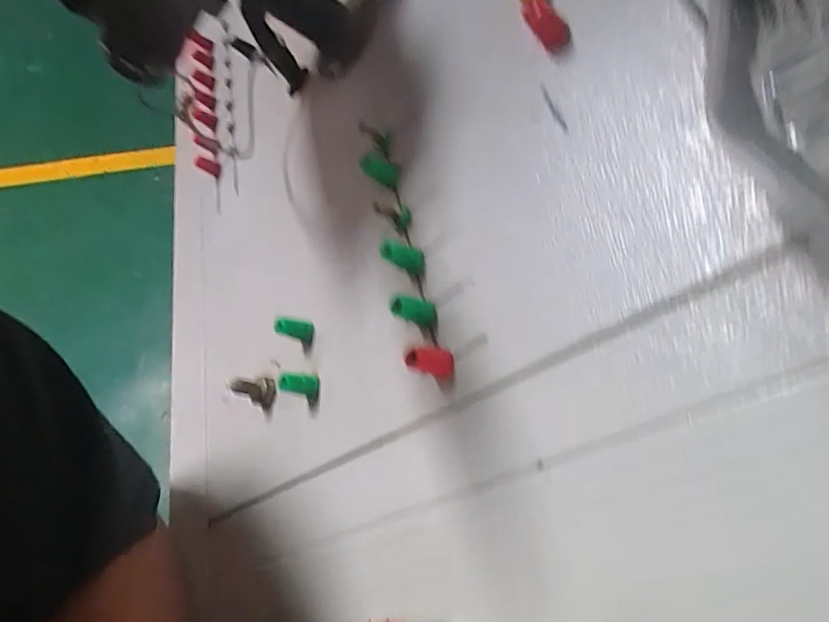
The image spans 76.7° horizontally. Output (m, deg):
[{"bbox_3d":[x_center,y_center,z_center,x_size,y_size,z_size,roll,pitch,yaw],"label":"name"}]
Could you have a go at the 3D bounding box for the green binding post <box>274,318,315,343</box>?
[{"bbox_3d":[-0.069,0.010,0.303,0.023,0.008,0.010,17,61,-17],"label":"green binding post"}]

